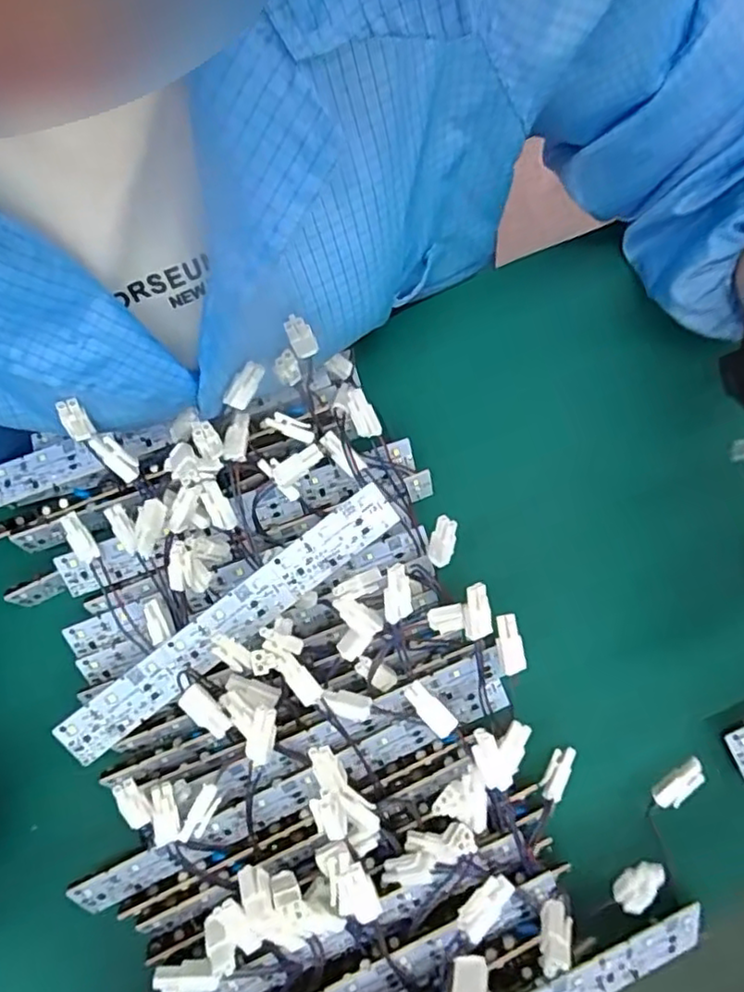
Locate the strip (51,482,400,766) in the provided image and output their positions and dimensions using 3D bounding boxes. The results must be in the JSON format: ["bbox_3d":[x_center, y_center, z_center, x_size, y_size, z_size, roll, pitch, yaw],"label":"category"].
[{"bbox_3d":[-0.069,0.061,0.308,0.190,0.004,0.024,-37,99,-2],"label":"strip"}]

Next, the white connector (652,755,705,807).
[{"bbox_3d":[0.140,0.130,0.288,0.012,0.006,0.026,42,102,9],"label":"white connector"}]

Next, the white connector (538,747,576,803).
[{"bbox_3d":[0.088,0.131,0.302,0.009,0.011,0.025,29,65,7],"label":"white connector"}]

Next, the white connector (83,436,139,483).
[{"bbox_3d":[-0.118,-0.018,0.292,0.012,0.007,0.027,-47,117,-9],"label":"white connector"}]

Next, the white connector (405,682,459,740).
[{"bbox_3d":[0.025,0.091,0.272,0.011,0.004,0.027,-42,93,-8],"label":"white connector"}]

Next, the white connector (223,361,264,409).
[{"bbox_3d":[-0.058,-0.049,0.286,0.010,0.005,0.027,50,123,11],"label":"white connector"}]

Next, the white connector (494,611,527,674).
[{"bbox_3d":[0.062,0.067,0.289,0.011,0.005,0.026,-11,77,-2],"label":"white connector"}]

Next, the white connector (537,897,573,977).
[{"bbox_3d":[0.068,0.164,0.238,0.009,0.008,0.025,17,39,5],"label":"white connector"}]

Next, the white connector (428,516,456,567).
[{"bbox_3d":[0.033,0.021,0.300,0.011,0.028,0.005,12,34,3],"label":"white connector"}]

